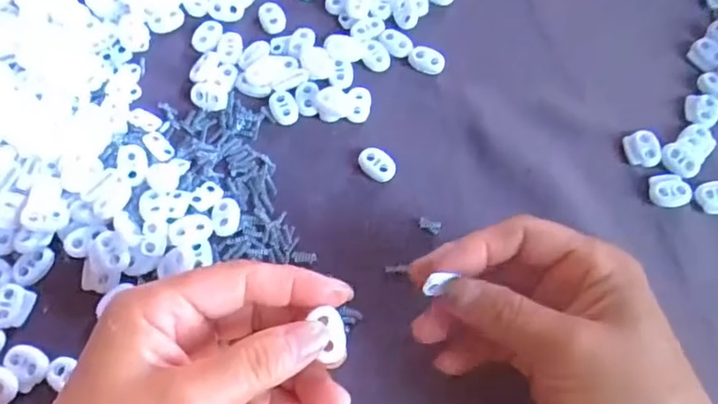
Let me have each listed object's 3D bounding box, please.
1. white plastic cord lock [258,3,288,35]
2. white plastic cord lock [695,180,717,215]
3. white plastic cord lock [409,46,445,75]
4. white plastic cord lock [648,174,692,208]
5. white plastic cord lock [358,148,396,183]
[{"bbox_3d":[-0.055,-0.118,0.371,0.016,0.004,0.024,-19,68,-7],"label":"white plastic cord lock"},{"bbox_3d":[0.202,-0.003,0.327,0.023,0.004,0.020,-6,67,-2],"label":"white plastic cord lock"},{"bbox_3d":[0.042,-0.088,0.359,0.022,0.004,0.016,23,69,10],"label":"white plastic cord lock"},{"bbox_3d":[0.176,-0.008,0.326,0.023,0.004,0.019,-9,67,-3],"label":"white plastic cord lock"},{"bbox_3d":[0.010,-0.022,0.332,0.017,0.004,0.023,-43,73,-16],"label":"white plastic cord lock"}]

